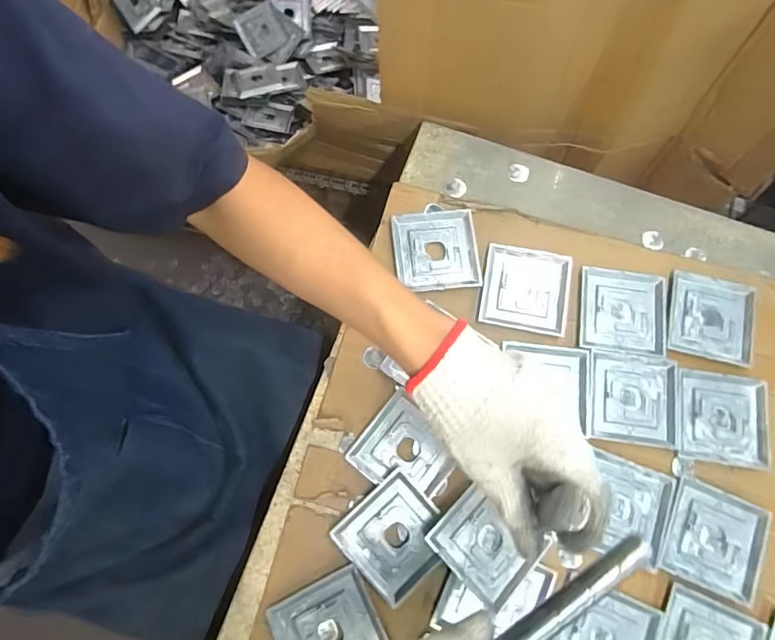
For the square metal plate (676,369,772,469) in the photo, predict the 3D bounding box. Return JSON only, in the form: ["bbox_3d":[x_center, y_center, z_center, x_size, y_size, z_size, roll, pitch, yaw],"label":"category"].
[{"bbox_3d":[0.344,0.101,0.468,0.090,0.006,0.090,9,77,1],"label":"square metal plate"}]

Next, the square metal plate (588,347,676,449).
[{"bbox_3d":[0.253,0.081,0.472,0.091,0.004,0.091,8,77,1],"label":"square metal plate"}]

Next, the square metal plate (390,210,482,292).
[{"bbox_3d":[0.054,-0.077,0.506,0.090,0.006,0.090,-6,78,-2],"label":"square metal plate"}]

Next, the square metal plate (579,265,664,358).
[{"bbox_3d":[0.254,-0.009,0.492,0.090,0.004,0.089,8,77,1],"label":"square metal plate"}]

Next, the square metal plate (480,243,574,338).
[{"bbox_3d":[0.151,-0.033,0.496,0.092,0.004,0.090,11,78,1],"label":"square metal plate"}]

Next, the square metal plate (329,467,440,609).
[{"bbox_3d":[0.009,0.204,0.431,0.088,0.011,0.089,-40,81,-9],"label":"square metal plate"}]

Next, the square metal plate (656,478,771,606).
[{"bbox_3d":[0.316,0.213,0.440,0.090,0.004,0.091,23,78,4],"label":"square metal plate"}]

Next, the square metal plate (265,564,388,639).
[{"bbox_3d":[-0.053,0.280,0.411,0.088,0.011,0.081,-27,79,-7],"label":"square metal plate"}]

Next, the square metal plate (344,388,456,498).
[{"bbox_3d":[0.018,0.131,0.452,0.089,0.008,0.082,40,80,7],"label":"square metal plate"}]

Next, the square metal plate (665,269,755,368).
[{"bbox_3d":[0.352,-0.002,0.494,0.095,0.005,0.090,12,78,2],"label":"square metal plate"}]

